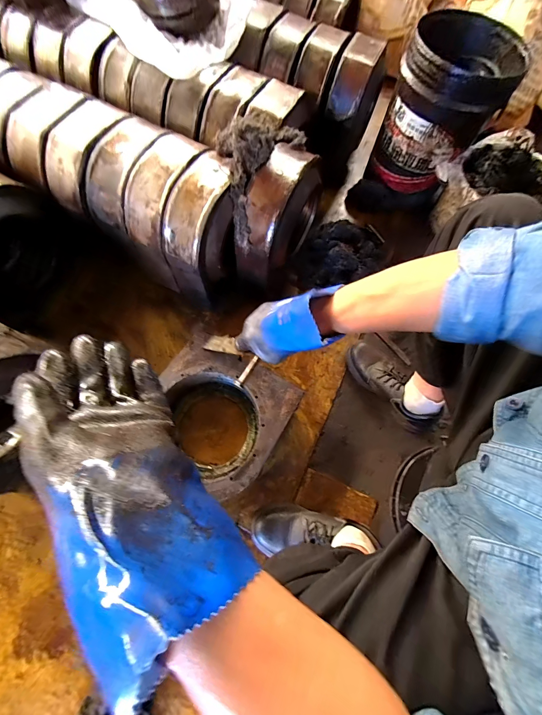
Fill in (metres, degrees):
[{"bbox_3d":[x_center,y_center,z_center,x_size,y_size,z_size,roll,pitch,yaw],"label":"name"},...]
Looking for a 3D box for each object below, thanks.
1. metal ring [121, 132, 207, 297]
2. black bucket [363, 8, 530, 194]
[{"bbox_3d":[-0.234,-0.358,0.734,0.103,0.266,0.252,26,69,6],"label":"metal ring"},{"bbox_3d":[0.496,-0.726,0.872,0.277,0.305,0.298,1,70,-2],"label":"black bucket"}]

